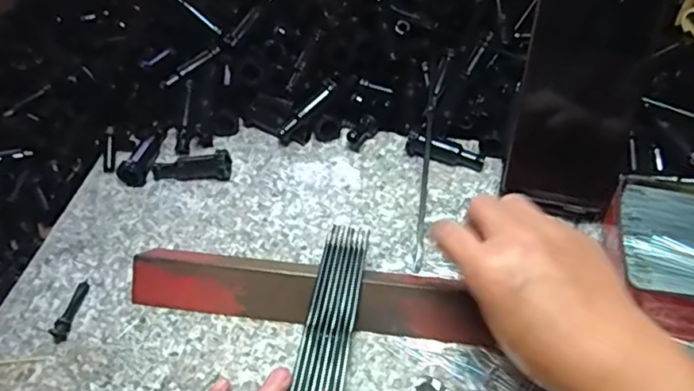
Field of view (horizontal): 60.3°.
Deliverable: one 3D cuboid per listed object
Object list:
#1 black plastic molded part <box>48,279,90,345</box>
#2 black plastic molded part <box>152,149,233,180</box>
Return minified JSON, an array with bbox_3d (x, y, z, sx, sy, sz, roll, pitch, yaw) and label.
[{"bbox_3d":[-0.200,0.083,0.432,0.011,0.009,0.048,3,49,8],"label":"black plastic molded part"},{"bbox_3d":[-0.134,-0.024,0.514,0.067,0.020,0.022,0,48,5],"label":"black plastic molded part"}]

